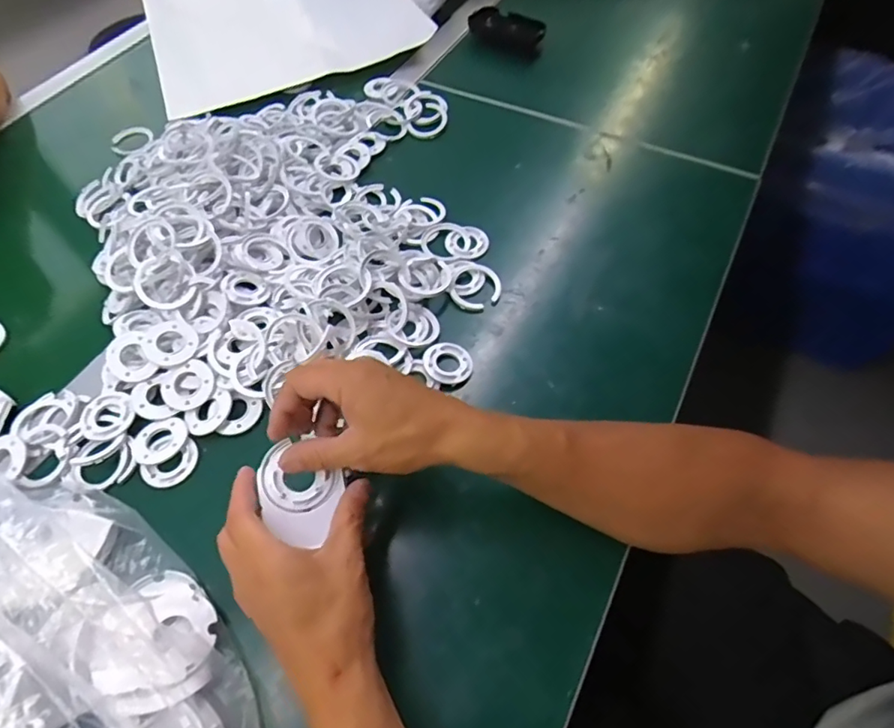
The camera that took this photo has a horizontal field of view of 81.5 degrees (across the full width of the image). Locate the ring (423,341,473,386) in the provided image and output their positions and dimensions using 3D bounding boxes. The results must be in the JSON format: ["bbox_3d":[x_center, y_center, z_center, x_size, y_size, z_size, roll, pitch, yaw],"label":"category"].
[{"bbox_3d":[0.001,-0.002,0.459,0.041,0.006,0.042,0,57,0],"label":"ring"}]

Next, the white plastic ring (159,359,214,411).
[{"bbox_3d":[-0.223,0.019,0.445,0.045,0.004,0.041,-1,75,2],"label":"white plastic ring"}]

